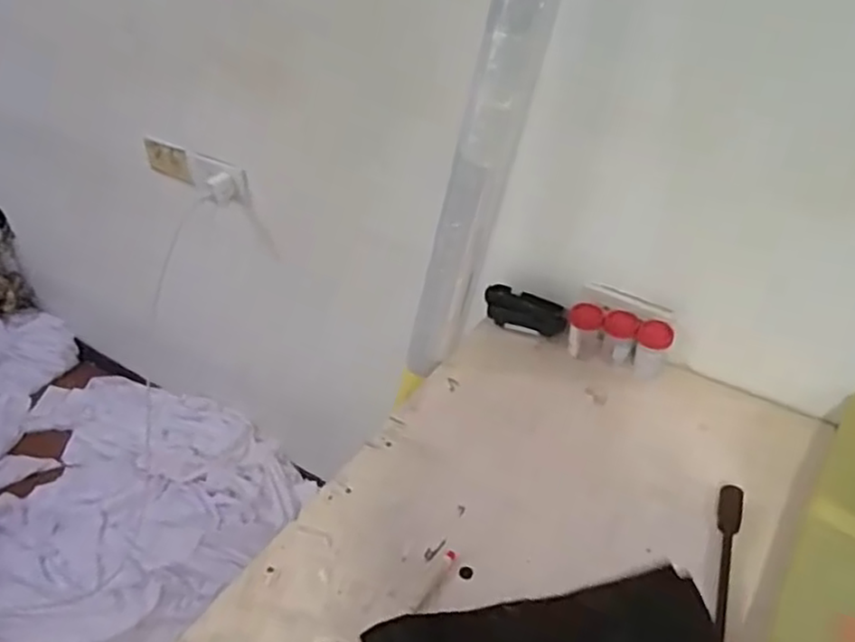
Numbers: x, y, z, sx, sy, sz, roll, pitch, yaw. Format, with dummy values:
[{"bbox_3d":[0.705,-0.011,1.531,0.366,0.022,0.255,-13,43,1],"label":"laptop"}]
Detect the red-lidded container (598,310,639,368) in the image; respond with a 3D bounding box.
[{"bbox_3d":[0.253,0.023,0.904,0.044,0.069,0.040,14,42,18],"label":"red-lidded container"}]

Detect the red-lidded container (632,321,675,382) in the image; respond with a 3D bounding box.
[{"bbox_3d":[0.292,0.037,0.883,0.041,0.072,0.034,2,40,4],"label":"red-lidded container"}]

